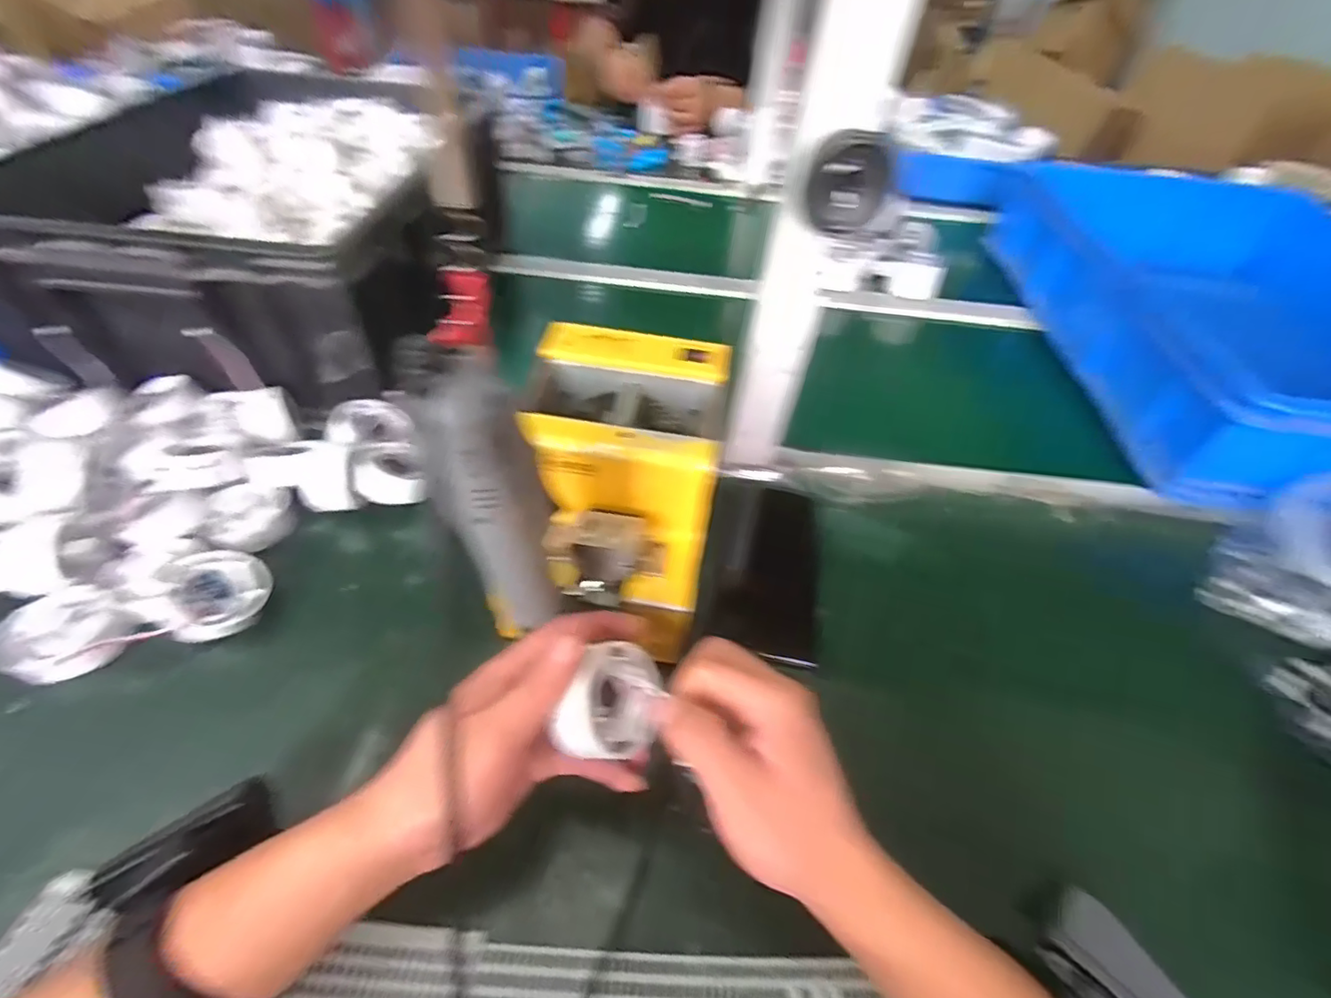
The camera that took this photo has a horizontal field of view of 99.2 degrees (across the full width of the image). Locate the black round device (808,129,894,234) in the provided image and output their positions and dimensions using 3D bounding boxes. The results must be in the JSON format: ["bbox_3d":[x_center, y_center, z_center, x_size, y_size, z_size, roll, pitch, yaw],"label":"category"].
[{"bbox_3d":[0.102,-0.177,0.316,0.041,0.048,0.018,20,50,12],"label":"black round device"}]

